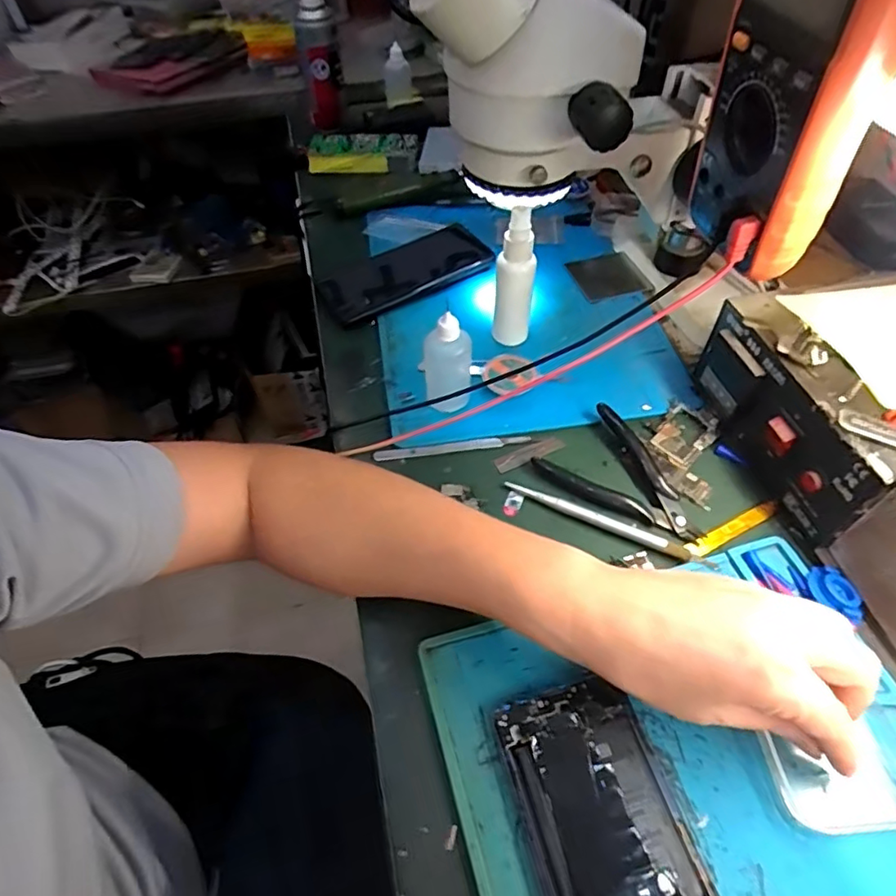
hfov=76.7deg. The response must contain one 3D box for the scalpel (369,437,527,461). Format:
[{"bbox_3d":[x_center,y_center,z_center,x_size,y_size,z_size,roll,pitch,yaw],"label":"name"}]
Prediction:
[{"bbox_3d":[0.004,-0.001,0.436,0.119,0.006,0.008,-7,51,-2],"label":"scalpel"}]

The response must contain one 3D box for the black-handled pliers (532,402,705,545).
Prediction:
[{"bbox_3d":[0.133,0.021,0.407,0.079,0.010,0.115,-36,57,-24],"label":"black-handled pliers"}]

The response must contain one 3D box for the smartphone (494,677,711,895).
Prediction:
[{"bbox_3d":[0.079,0.193,0.264,0.070,0.009,0.155,-13,51,-7],"label":"smartphone"}]

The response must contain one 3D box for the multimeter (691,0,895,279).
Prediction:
[{"bbox_3d":[0.174,-0.182,0.282,0.049,0.171,0.090,-6,51,-3],"label":"multimeter"}]

